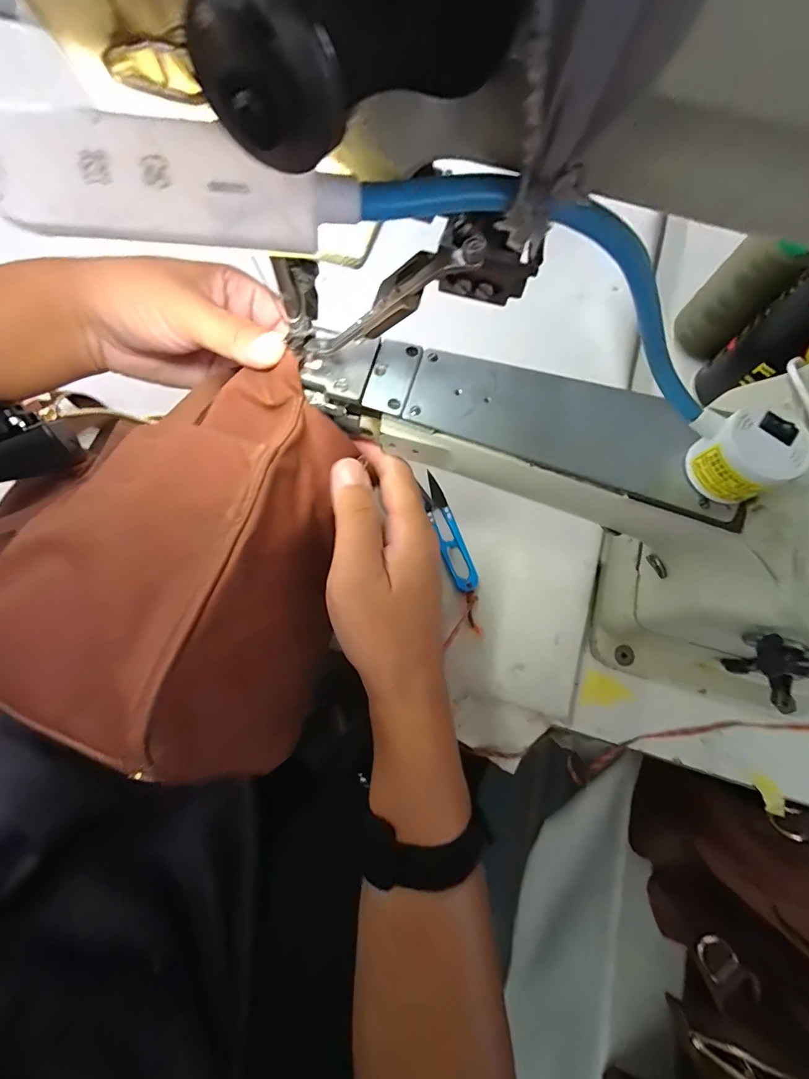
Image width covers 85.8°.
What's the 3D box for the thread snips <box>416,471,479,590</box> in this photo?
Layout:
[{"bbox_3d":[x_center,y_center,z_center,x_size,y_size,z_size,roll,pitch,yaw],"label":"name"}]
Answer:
[{"bbox_3d":[0.033,-0.007,0.340,0.022,0.011,0.100,-19,74,-7],"label":"thread snips"}]

